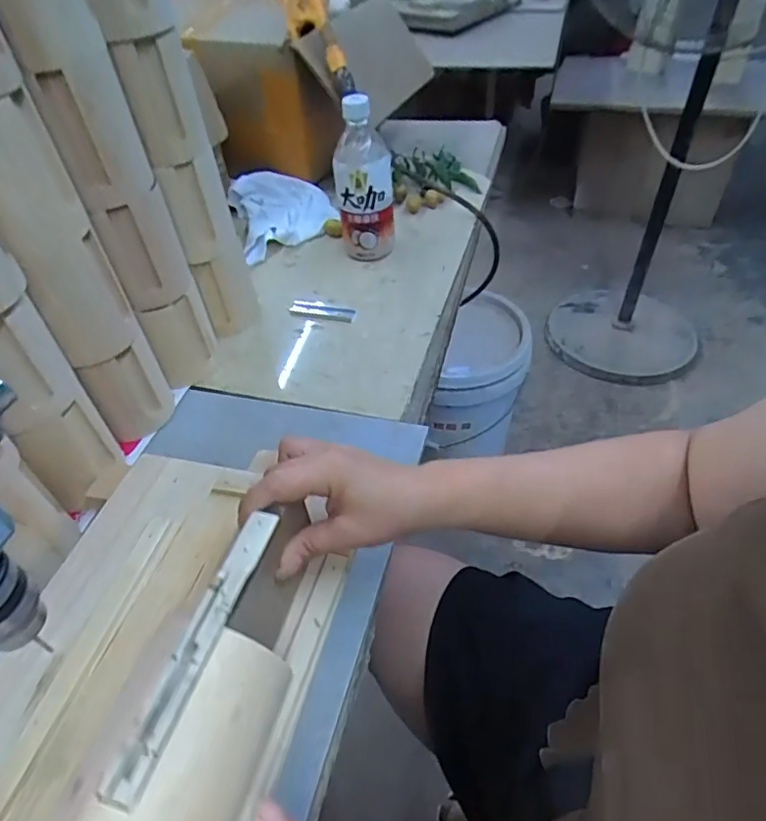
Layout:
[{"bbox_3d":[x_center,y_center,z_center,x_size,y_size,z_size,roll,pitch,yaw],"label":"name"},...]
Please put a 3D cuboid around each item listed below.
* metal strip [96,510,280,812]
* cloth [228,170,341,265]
[{"bbox_3d":[-0.092,0.113,0.280,0.019,0.004,0.146,11,47,14],"label":"metal strip"},{"bbox_3d":[-0.140,-0.285,0.785,0.139,0.044,0.165,-16,46,-12],"label":"cloth"}]

